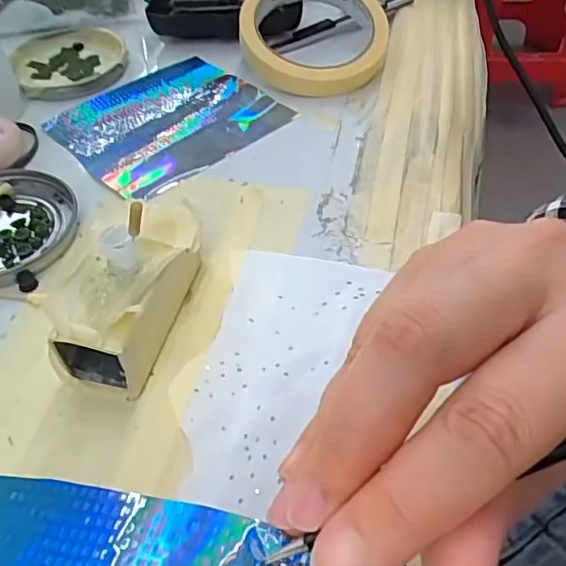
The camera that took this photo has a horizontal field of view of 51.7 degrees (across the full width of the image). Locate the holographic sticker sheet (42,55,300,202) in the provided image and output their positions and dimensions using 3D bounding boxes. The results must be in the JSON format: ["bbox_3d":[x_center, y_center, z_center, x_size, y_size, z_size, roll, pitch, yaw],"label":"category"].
[{"bbox_3d":[-0.071,-0.103,0.364,0.122,0.006,0.111,-36,56,-28],"label":"holographic sticker sheet"}]

